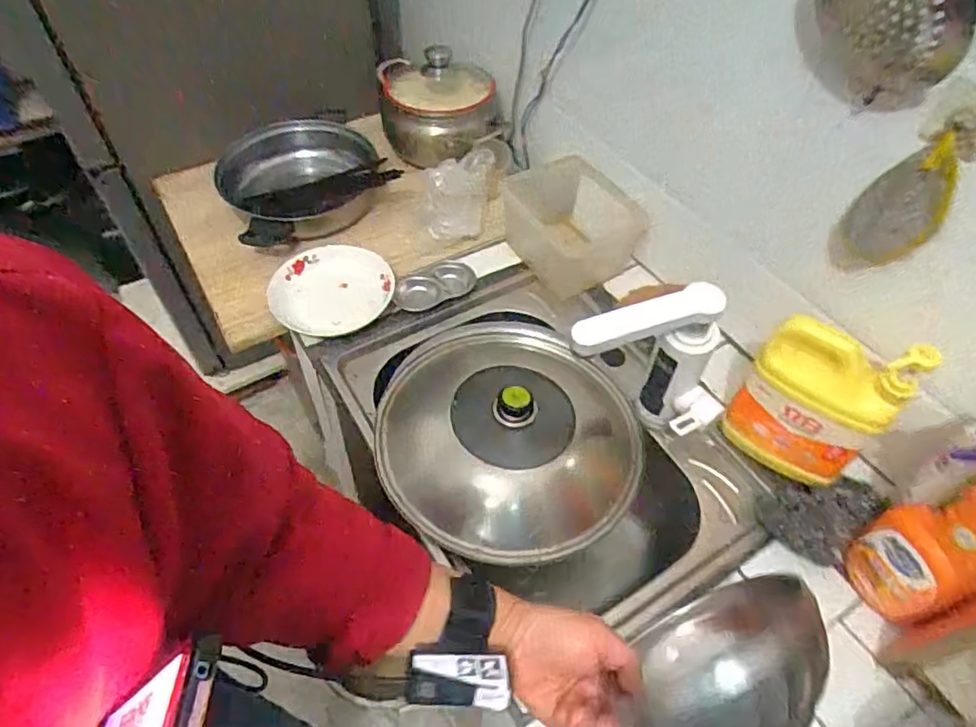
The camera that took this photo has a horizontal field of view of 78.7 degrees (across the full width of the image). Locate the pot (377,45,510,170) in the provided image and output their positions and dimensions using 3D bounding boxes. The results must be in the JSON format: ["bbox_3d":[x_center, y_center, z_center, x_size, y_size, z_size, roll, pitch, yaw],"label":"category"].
[{"bbox_3d":[-0.084,-0.445,1.052,0.226,0.150,0.235,1,53,-2],"label":"pot"}]

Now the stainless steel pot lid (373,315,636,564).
[{"bbox_3d":[0.026,0.079,0.787,0.331,0.104,0.342,1,53,-2],"label":"stainless steel pot lid"}]

